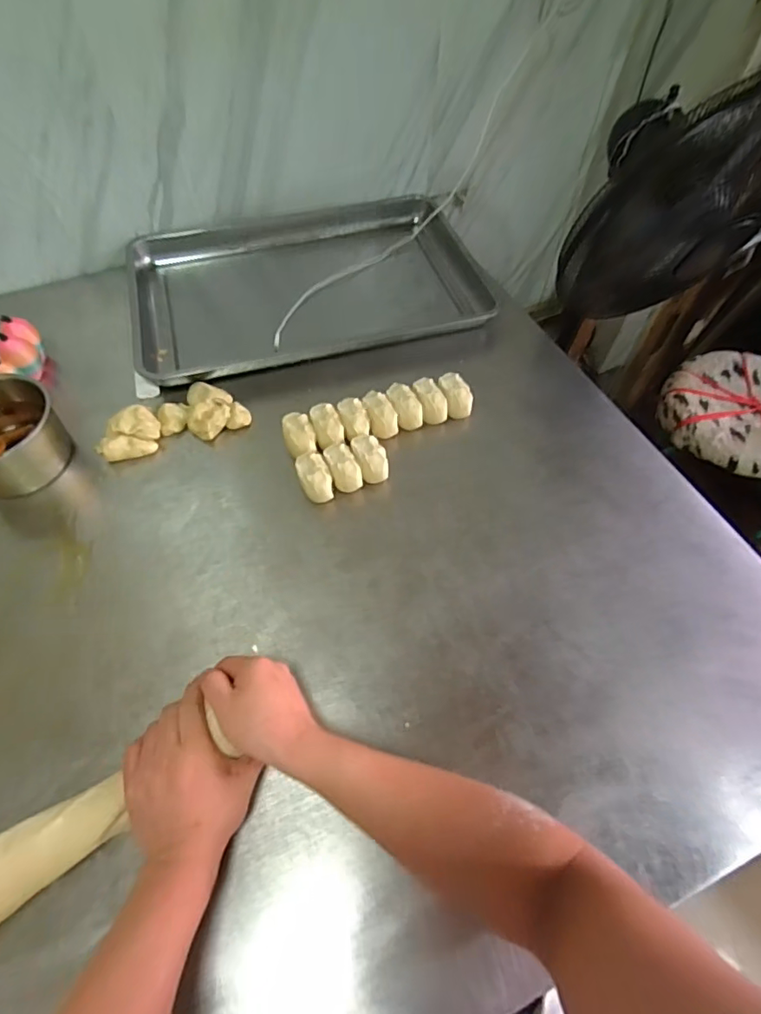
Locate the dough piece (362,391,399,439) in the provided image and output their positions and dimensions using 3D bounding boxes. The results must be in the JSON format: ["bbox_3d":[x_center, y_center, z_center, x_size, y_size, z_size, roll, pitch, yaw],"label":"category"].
[{"bbox_3d":[0.000,-0.134,0.790,0.041,0.051,0.076,-16,58,-8],"label":"dough piece"}]

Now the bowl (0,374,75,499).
[{"bbox_3d":[-0.539,-0.097,0.737,0.145,0.120,0.136,-1,57,2],"label":"bowl"}]

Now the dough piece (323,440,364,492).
[{"bbox_3d":[-0.052,-0.051,0.733,0.040,0.051,0.078,-20,58,-10],"label":"dough piece"}]

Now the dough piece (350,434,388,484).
[{"bbox_3d":[-0.015,-0.064,0.741,0.042,0.048,0.075,-16,58,-8],"label":"dough piece"}]

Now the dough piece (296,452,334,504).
[{"bbox_3d":[-0.090,-0.035,0.725,0.043,0.046,0.074,-17,58,-8],"label":"dough piece"}]

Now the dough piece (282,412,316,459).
[{"bbox_3d":[-0.117,-0.097,0.761,0.044,0.047,0.073,-14,58,-7],"label":"dough piece"}]

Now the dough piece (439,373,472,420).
[{"bbox_3d":[0.117,-0.172,0.807,0.047,0.046,0.077,-11,57,-5],"label":"dough piece"}]

